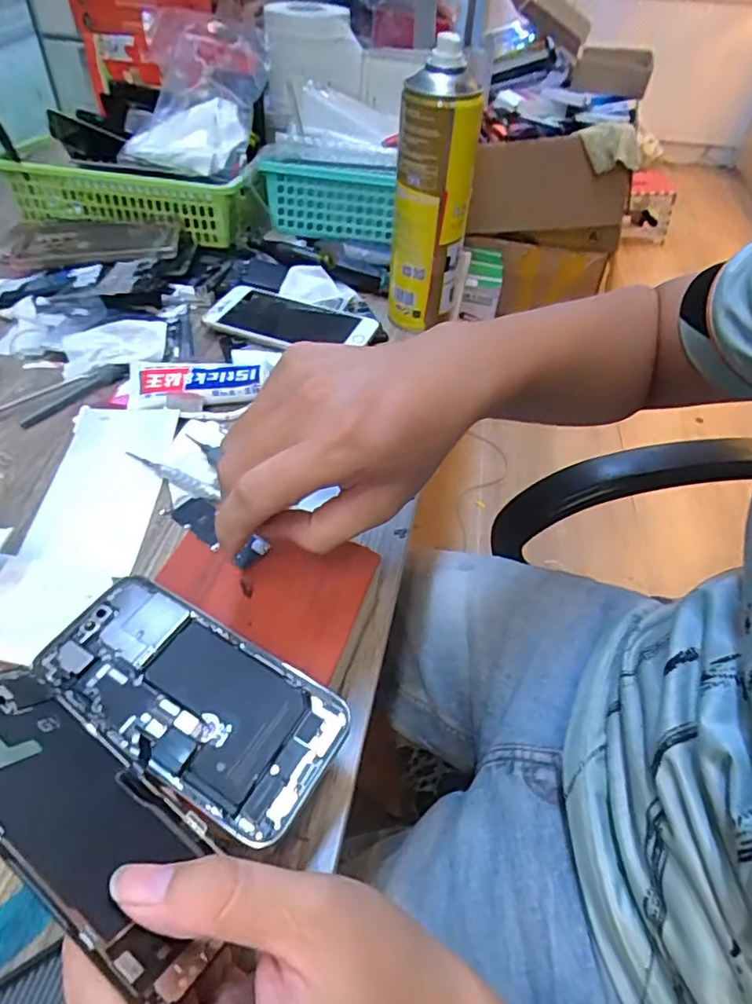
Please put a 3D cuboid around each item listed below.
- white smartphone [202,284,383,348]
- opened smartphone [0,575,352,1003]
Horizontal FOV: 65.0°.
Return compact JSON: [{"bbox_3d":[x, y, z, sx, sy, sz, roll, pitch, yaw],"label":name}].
[{"bbox_3d":[-0.078,-0.175,0.565,0.153,0.012,0.077,14,49,4],"label":"white smartphone"},{"bbox_3d":[-0.098,0.088,0.245,0.147,0.074,0.116,25,54,22],"label":"opened smartphone"}]

